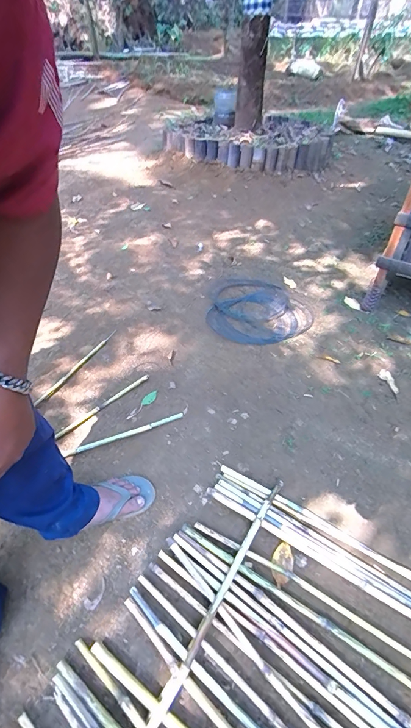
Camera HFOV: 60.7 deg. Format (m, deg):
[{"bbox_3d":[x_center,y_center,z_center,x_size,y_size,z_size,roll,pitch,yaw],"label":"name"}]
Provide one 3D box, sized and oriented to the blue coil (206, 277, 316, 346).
[{"bbox_3d":[0.193,-0.237,1.525,0.427,0.020,0.478,-30,51,-28],"label":"blue coil"}]

